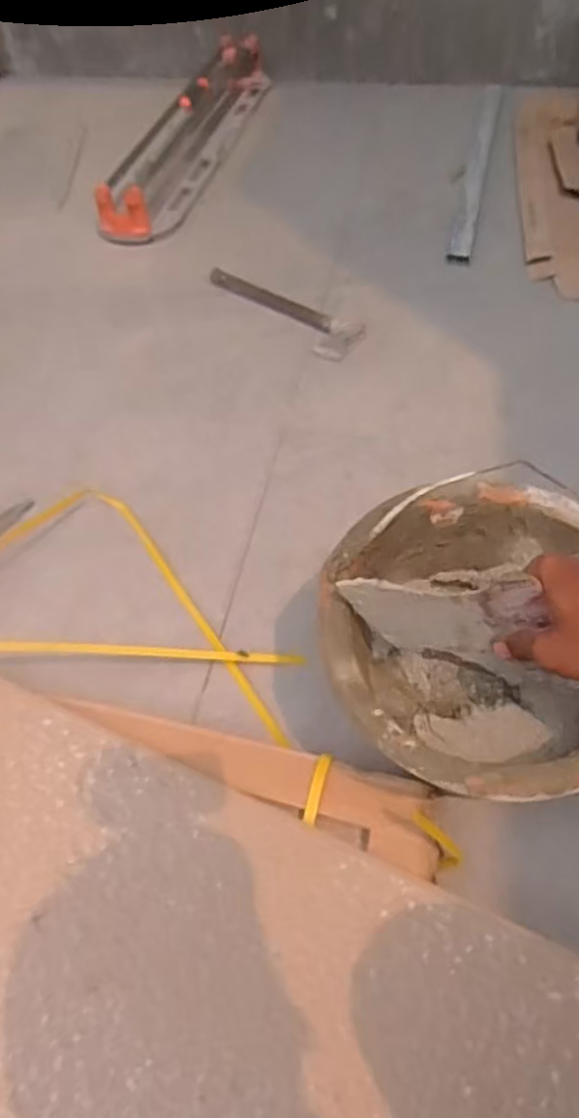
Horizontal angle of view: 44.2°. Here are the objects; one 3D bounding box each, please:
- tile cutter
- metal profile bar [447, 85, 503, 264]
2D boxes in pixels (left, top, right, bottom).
[{"bbox_3d":[-0.179,-0.812,1.329,0.157,0.084,0.716,7,52,8],"label":"tile cutter"},{"bbox_3d":[0.336,-0.706,1.267,0.037,0.030,0.671,10,52,11],"label":"metal profile bar"}]

